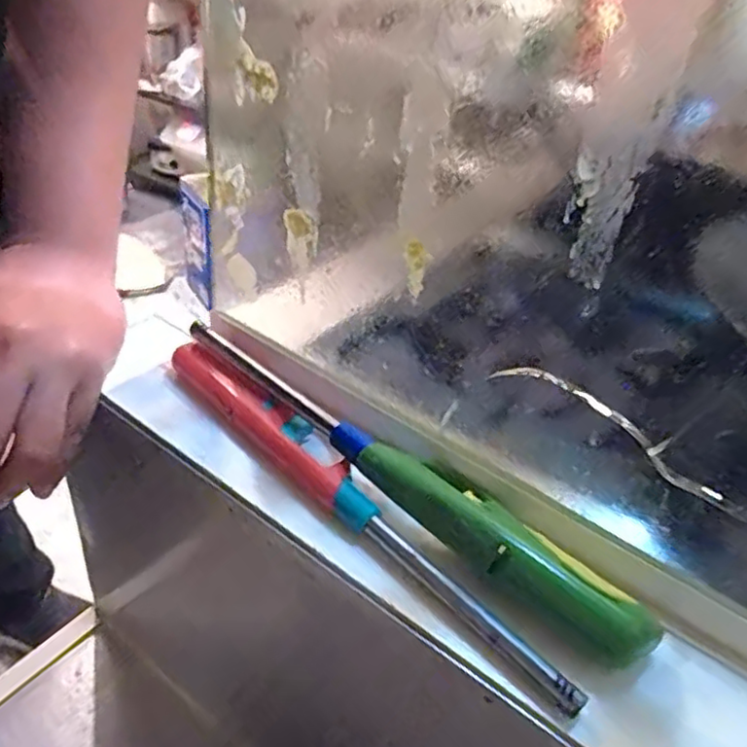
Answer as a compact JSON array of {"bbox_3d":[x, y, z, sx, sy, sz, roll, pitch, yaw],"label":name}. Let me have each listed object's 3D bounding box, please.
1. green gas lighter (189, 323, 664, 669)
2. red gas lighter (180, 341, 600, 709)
[{"bbox_3d":[0.004,0.044,0.308,0.261,0.028,0.016,31,41,30],"label":"green gas lighter"},{"bbox_3d":[-0.013,0.052,0.307,0.258,0.022,0.025,33,43,32],"label":"red gas lighter"}]

